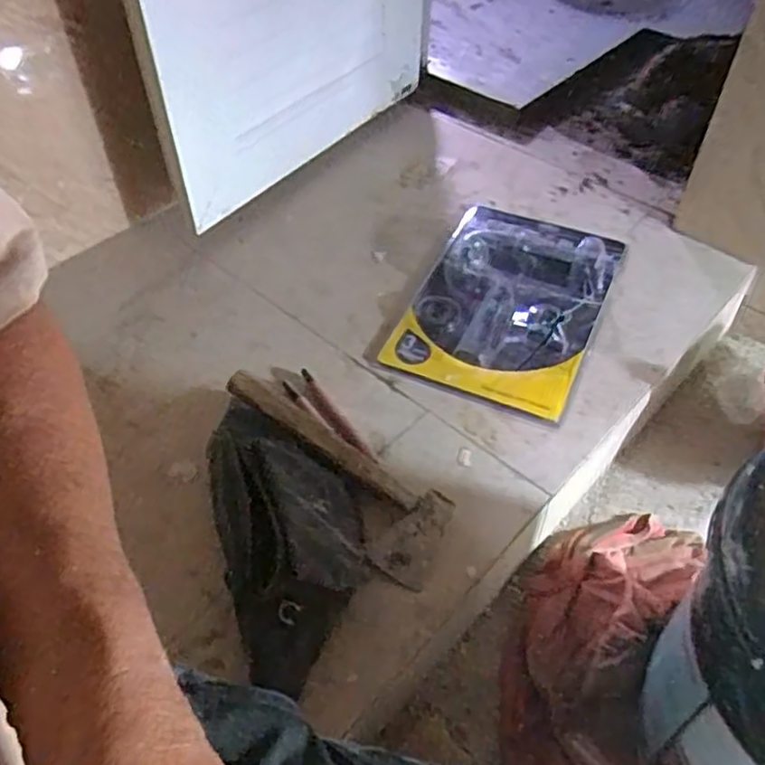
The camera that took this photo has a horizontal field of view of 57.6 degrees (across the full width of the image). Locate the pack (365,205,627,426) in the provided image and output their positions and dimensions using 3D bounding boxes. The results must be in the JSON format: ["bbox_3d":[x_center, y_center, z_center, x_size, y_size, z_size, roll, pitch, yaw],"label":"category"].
[{"bbox_3d":[0.192,-0.136,1.051,0.271,0.040,0.404,20,52,17],"label":"pack"}]

